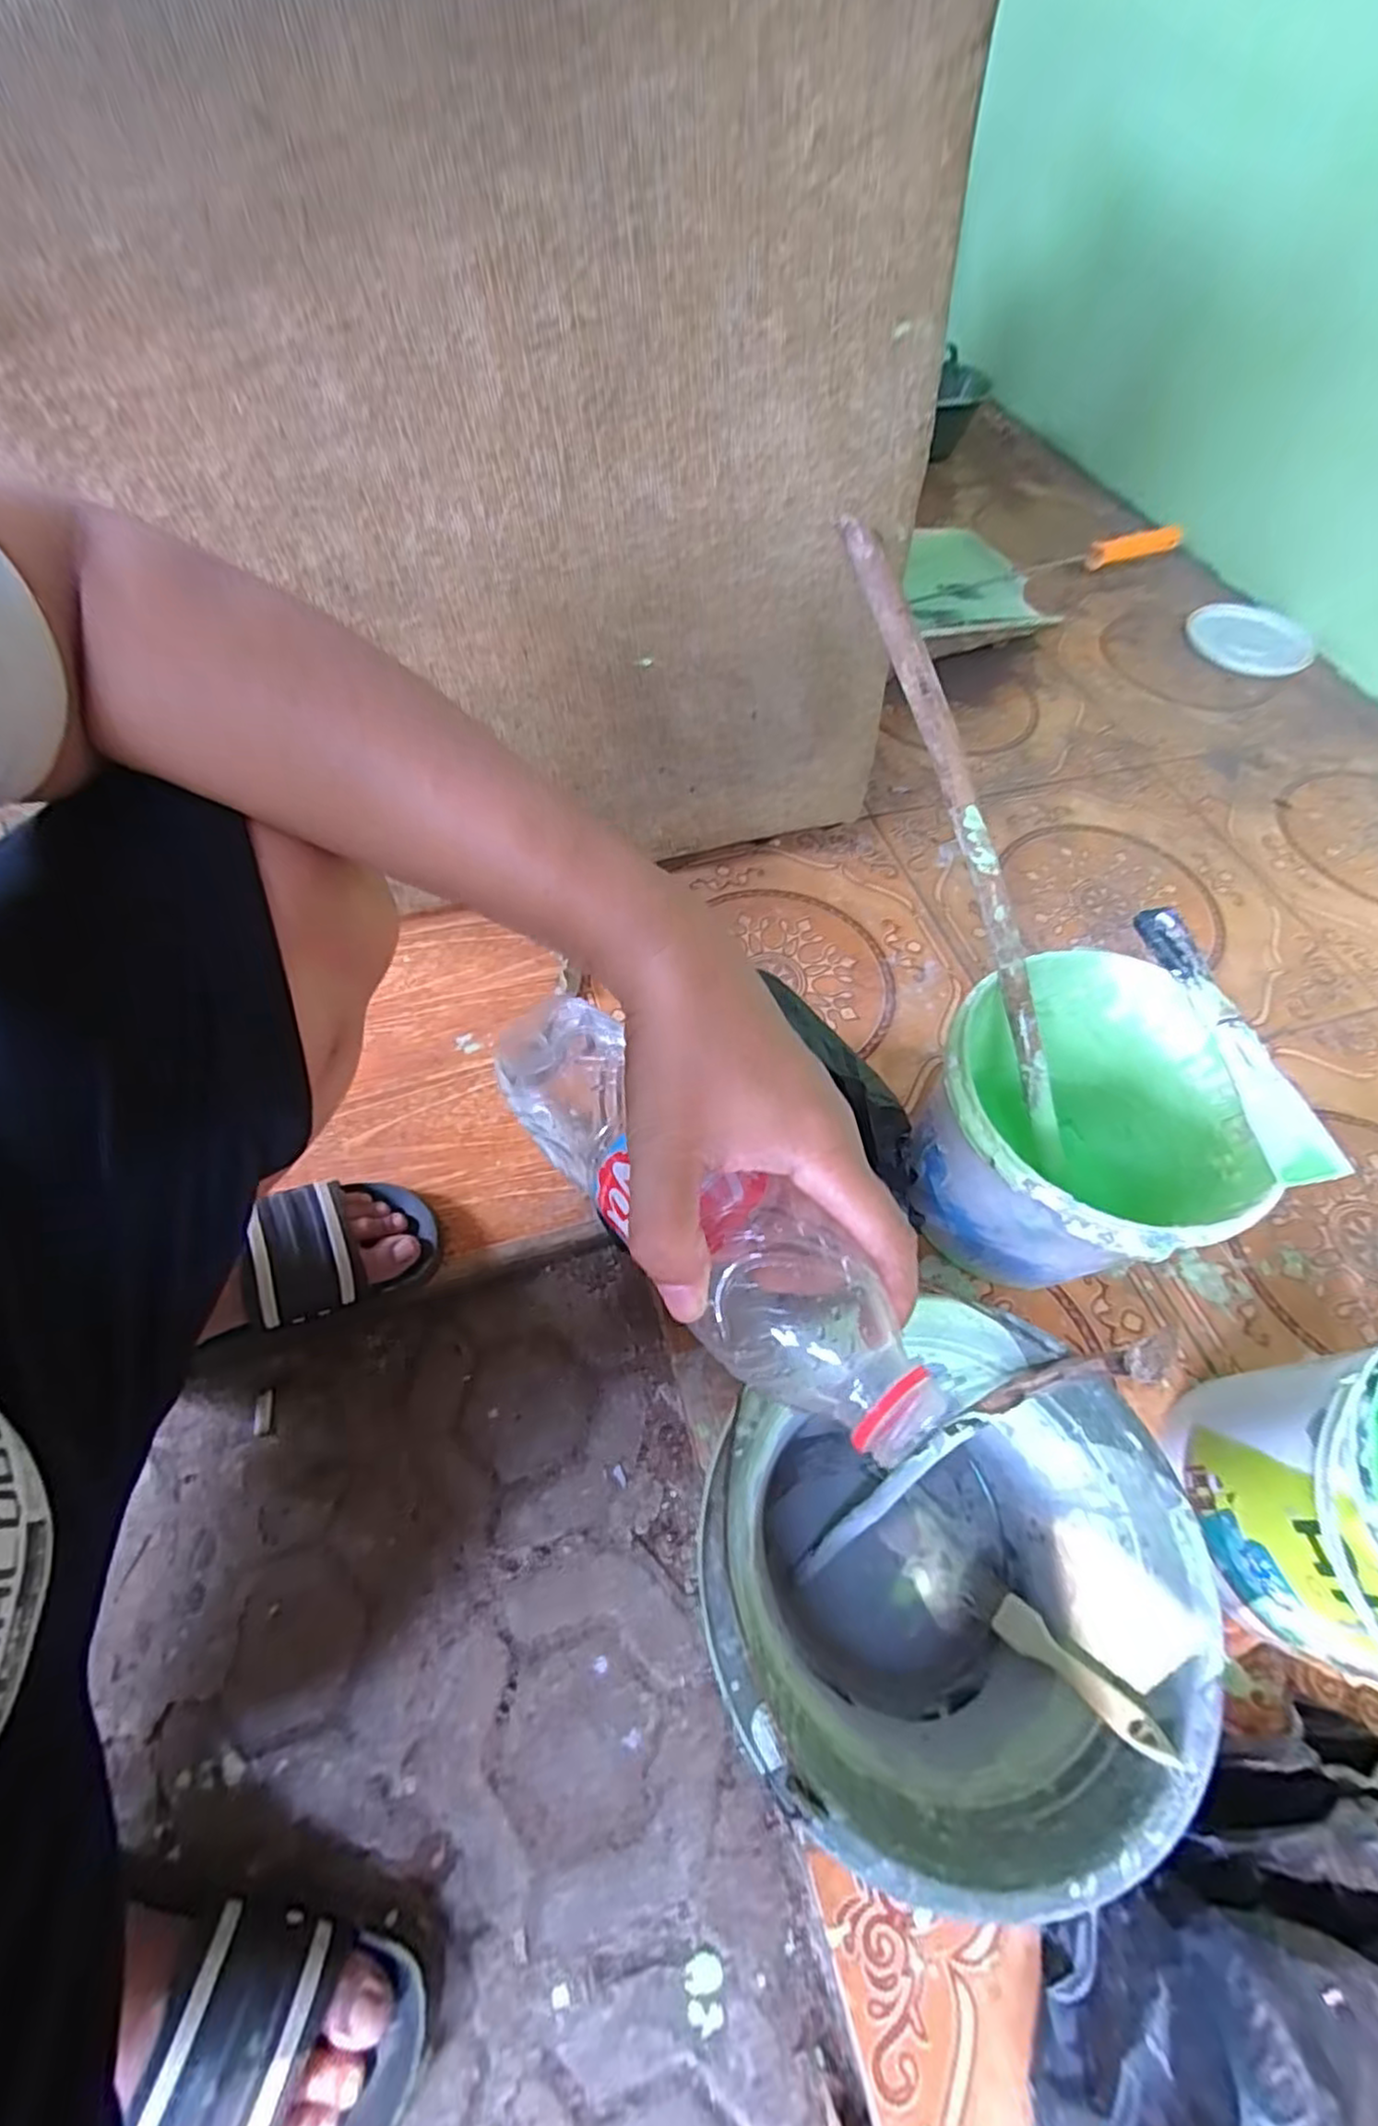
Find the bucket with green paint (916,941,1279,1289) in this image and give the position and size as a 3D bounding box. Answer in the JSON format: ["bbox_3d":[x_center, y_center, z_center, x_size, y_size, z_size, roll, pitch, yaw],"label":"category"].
[{"bbox_3d":[0.276,0.063,0.547,0.205,0.205,0.198,0,60,0],"label":"bucket with green paint"}]

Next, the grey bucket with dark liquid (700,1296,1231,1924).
[{"bbox_3d":[0.134,0.298,0.429,0.237,0.191,0.218,0,60,0],"label":"grey bucket with dark liquid"}]

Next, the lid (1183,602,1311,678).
[{"bbox_3d":[0.854,-0.647,1.086,0.160,0.020,0.173,0,60,0],"label":"lid"}]

